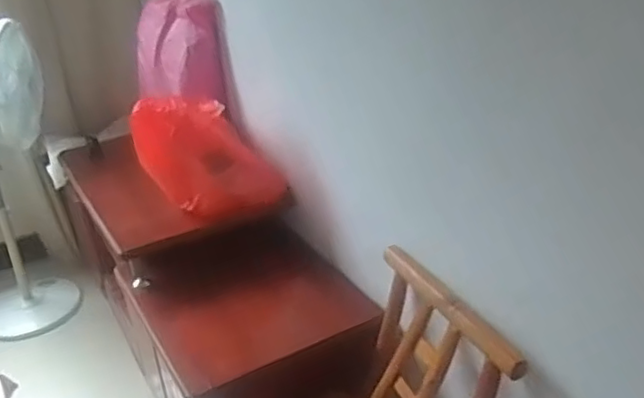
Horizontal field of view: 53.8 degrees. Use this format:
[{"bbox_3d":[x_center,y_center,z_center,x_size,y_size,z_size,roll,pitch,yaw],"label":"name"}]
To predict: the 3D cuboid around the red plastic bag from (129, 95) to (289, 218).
[{"bbox_3d":[-0.312,-0.120,1.756,0.387,0.292,0.140,-9,28,-9],"label":"red plastic bag"}]

